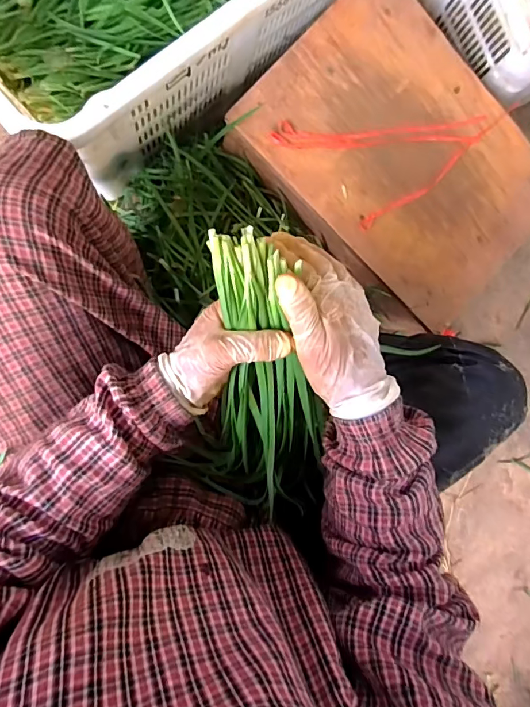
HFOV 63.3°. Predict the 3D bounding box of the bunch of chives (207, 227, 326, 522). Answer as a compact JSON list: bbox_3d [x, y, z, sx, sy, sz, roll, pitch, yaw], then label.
[{"bbox_3d":[0.002,0.025,0.385,0.086,0.049,0.259,-12,119,-8],"label":"bunch of chives"}]

